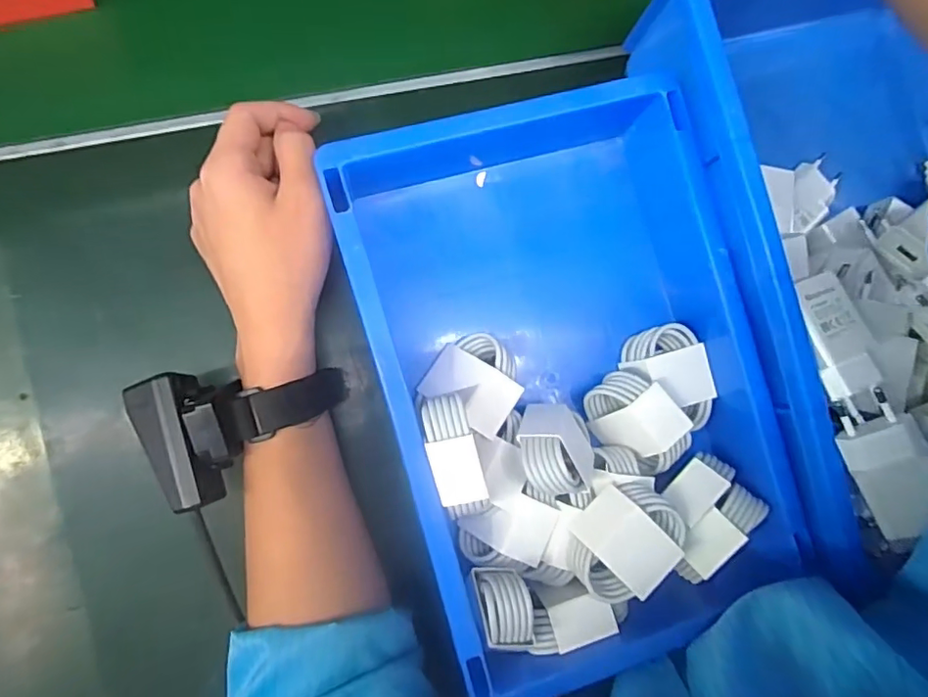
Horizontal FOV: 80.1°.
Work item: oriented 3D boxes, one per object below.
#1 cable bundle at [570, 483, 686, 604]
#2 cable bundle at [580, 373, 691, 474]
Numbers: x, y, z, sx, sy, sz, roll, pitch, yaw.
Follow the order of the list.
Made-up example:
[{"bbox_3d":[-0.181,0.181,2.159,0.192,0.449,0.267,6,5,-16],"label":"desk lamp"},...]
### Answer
[{"bbox_3d":[0.090,0.108,0.309,0.063,0.020,0.049,-44,94,-10],"label":"cable bundle"},{"bbox_3d":[0.106,0.044,0.336,0.042,0.028,0.064,-42,93,-10],"label":"cable bundle"}]

